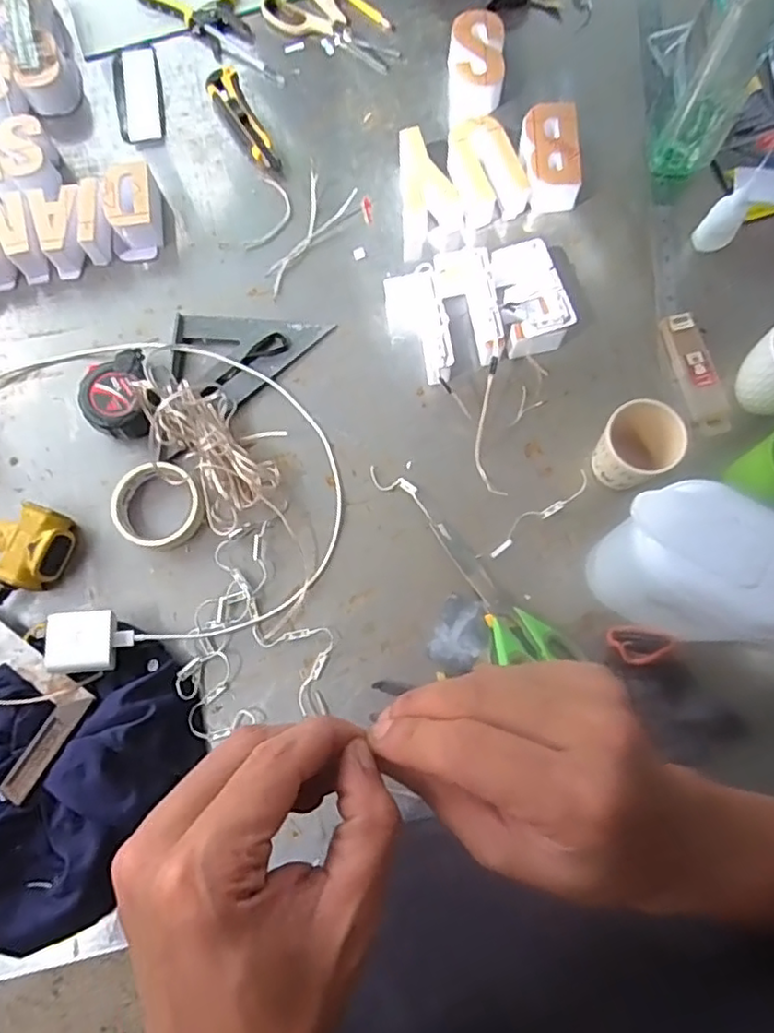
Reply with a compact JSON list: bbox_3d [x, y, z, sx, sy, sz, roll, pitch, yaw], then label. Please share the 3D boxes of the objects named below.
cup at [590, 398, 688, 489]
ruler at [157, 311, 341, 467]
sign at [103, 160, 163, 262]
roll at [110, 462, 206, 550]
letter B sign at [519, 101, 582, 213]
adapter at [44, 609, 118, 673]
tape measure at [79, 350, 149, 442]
[{"bbox_3d":[0.244,-0.065,0.628,0.070,0.089,0.067,0,75,1],"label":"cup"},{"bbox_3d":[-0.160,-0.141,0.689,0.167,0.020,0.176,5,76,2],"label":"ruler"},{"bbox_3d":[-0.296,-0.357,0.731,0.059,0.053,0.090,-6,75,-1],"label":"sign"},{"bbox_3d":[-0.239,-0.010,0.655,0.100,0.024,0.087,10,76,3],"label":"roll"},{"bbox_3d":[0.187,-0.412,0.728,0.062,0.044,0.121,-4,75,0],"label":"letter B sign"},{"bbox_3d":[-0.291,0.120,0.602,0.057,0.031,0.056,-4,78,1],"label":"adapter"},{"bbox_3d":[-0.289,-0.125,0.682,0.074,0.041,0.093,-22,76,-5],"label":"tape measure"}]

